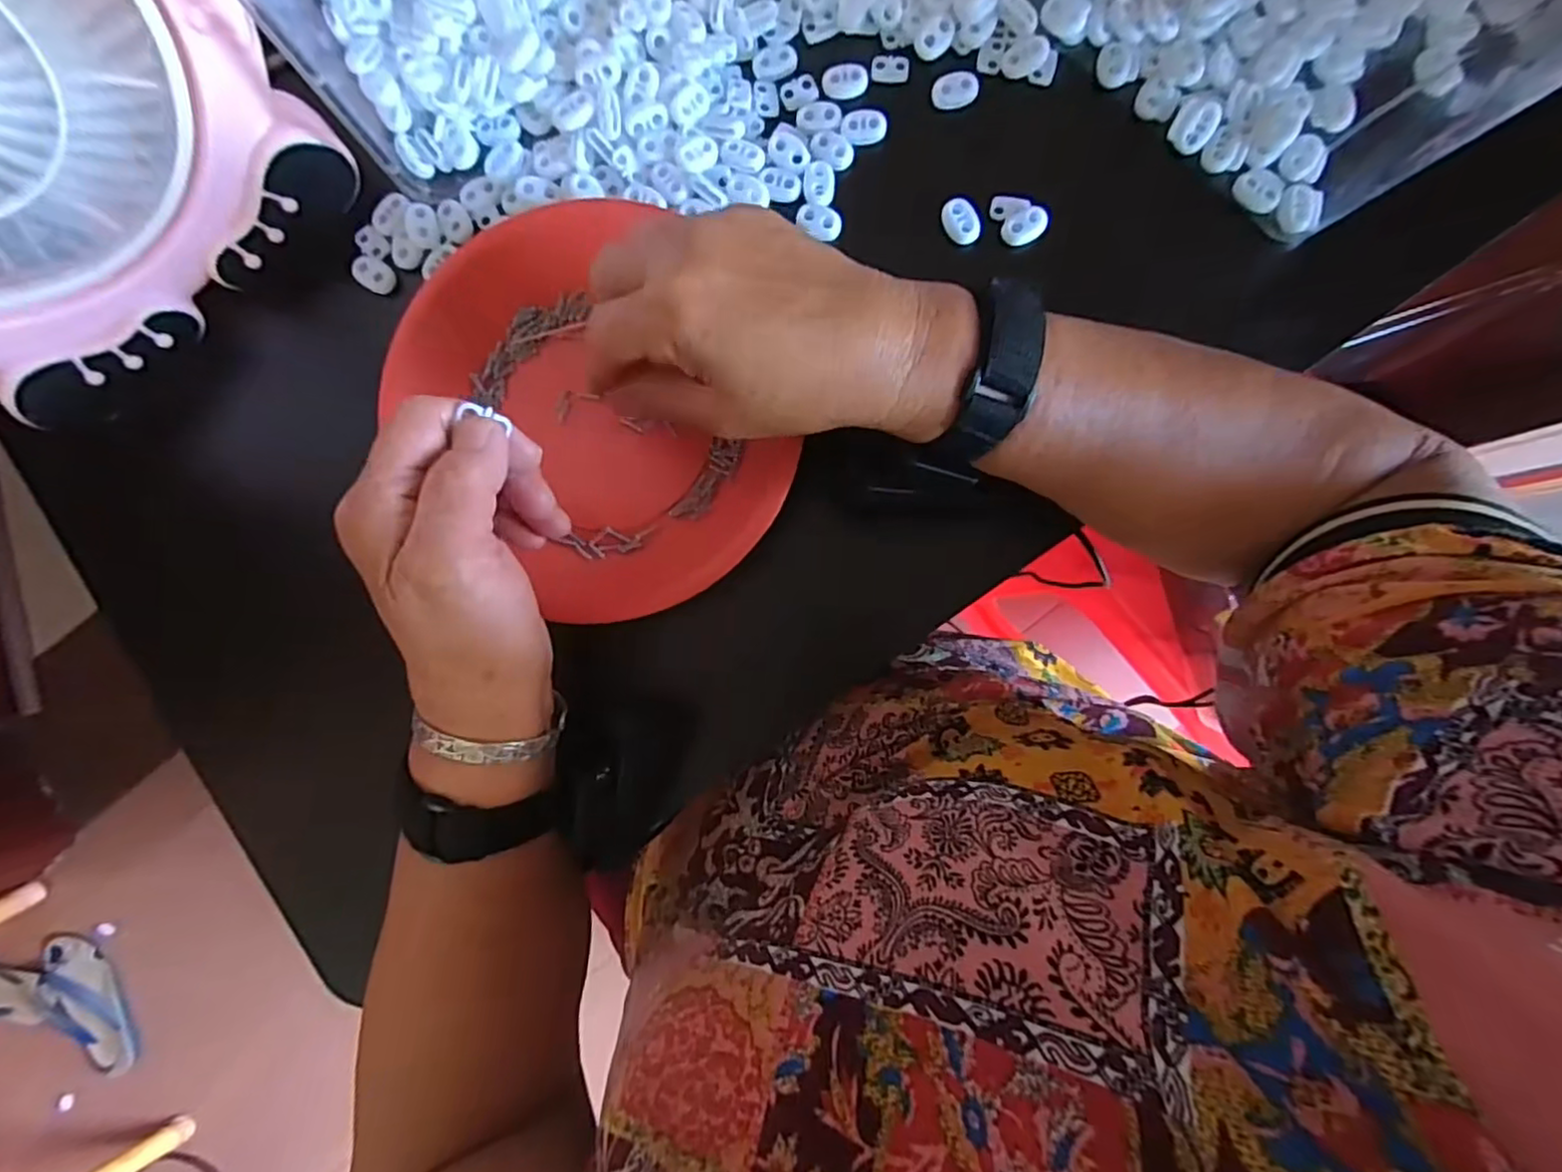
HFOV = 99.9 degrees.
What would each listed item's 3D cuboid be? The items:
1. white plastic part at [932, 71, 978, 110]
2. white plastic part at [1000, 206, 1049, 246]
[{"bbox_3d":[0.087,-0.249,0.329,0.021,0.007,0.014,1,88,1],"label":"white plastic part"},{"bbox_3d":[0.120,-0.176,0.322,0.022,0.005,0.015,-28,88,0],"label":"white plastic part"}]

